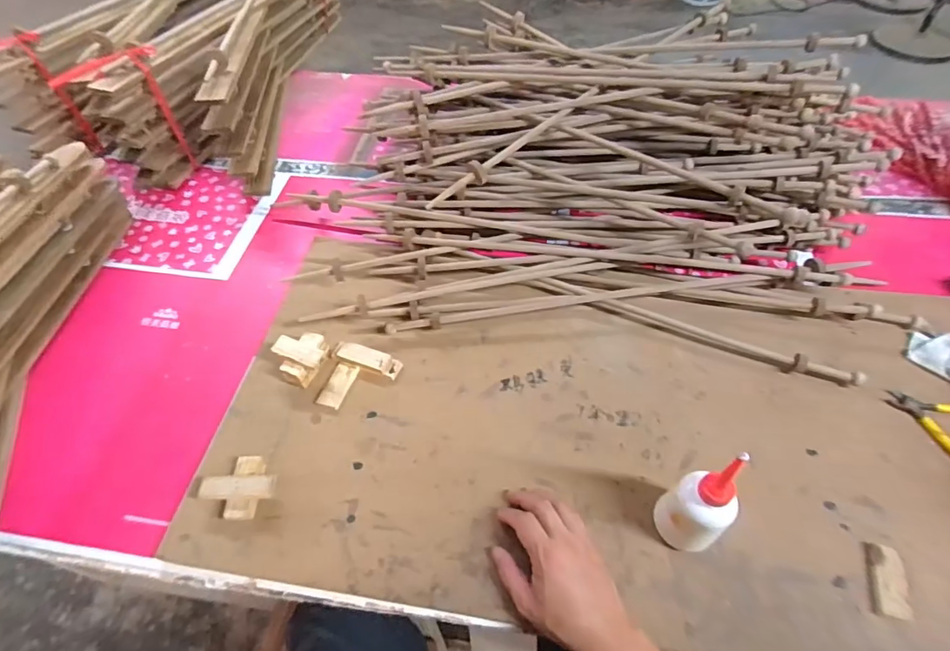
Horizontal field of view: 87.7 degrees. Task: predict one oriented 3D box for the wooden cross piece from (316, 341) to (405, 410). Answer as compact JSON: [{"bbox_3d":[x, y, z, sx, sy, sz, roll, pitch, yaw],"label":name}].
[{"bbox_3d":[-0.158,0.072,0.669,0.095,0.015,0.093,12,55,12],"label":"wooden cross piece"}]

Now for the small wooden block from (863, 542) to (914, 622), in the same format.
[{"bbox_3d":[0.428,0.265,0.513,0.035,0.015,0.071,16,56,14],"label":"small wooden block"}]

